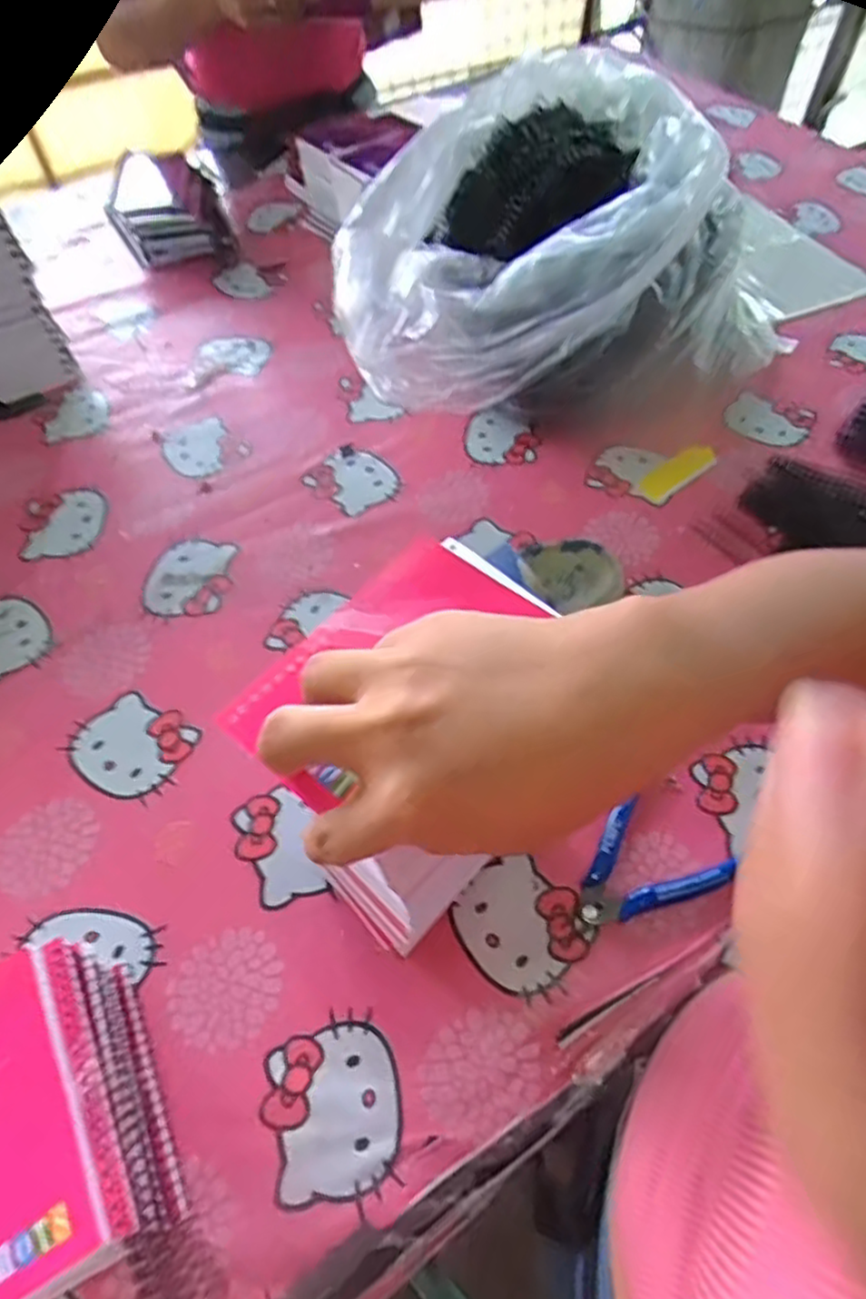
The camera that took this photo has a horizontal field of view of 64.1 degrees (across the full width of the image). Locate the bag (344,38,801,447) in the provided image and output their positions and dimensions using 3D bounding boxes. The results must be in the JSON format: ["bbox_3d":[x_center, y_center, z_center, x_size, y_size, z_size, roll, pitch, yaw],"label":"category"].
[{"bbox_3d":[0.112,-0.331,0.621,0.319,0.215,0.381,31,62,18],"label":"bag"}]

